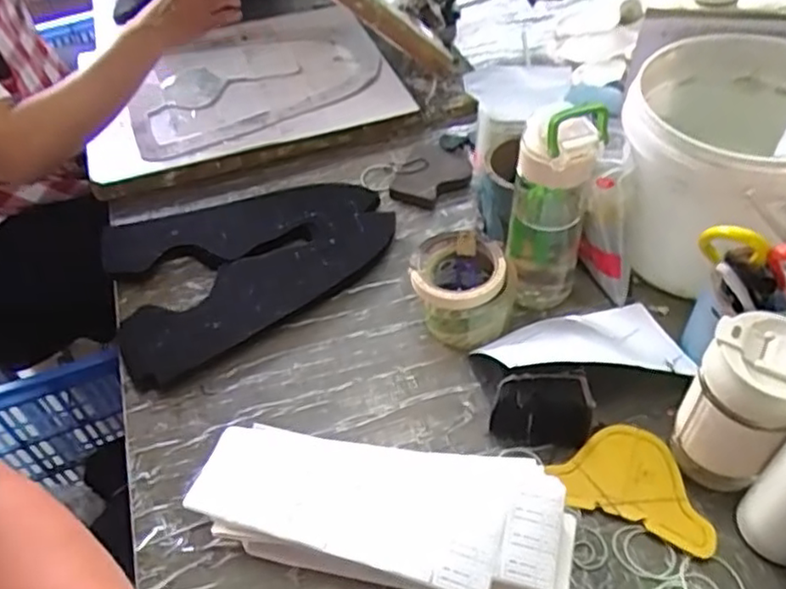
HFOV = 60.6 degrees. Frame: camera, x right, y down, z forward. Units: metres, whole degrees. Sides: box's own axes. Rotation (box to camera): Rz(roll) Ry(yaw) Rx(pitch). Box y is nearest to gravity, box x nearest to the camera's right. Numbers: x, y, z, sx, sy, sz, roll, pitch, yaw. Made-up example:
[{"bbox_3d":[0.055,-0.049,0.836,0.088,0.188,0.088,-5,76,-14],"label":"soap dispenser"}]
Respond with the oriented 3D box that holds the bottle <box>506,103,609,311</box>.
[{"bbox_3d":[0.153,-0.086,0.652,0.077,0.227,0.066,7,50,11],"label":"bottle"}]

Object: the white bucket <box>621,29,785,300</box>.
[{"bbox_3d":[0.338,-0.122,0.691,0.208,0.187,0.222,18,53,19],"label":"white bucket"}]

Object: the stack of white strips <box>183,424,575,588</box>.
[{"bbox_3d":[-0.010,0.178,0.557,0.305,0.044,0.112,6,50,10],"label":"stack of white strips"}]

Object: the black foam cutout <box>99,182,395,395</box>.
[{"bbox_3d":[-0.156,-0.038,0.773,0.318,0.026,0.237,-20,51,-13],"label":"black foam cutout"}]

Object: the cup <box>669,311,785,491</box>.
[{"bbox_3d":[0.279,0.087,0.539,0.075,0.147,0.069,-2,49,3],"label":"cup"}]

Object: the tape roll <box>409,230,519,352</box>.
[{"bbox_3d":[0.072,-0.005,0.689,0.103,0.075,0.091,1,49,5],"label":"tape roll"}]

